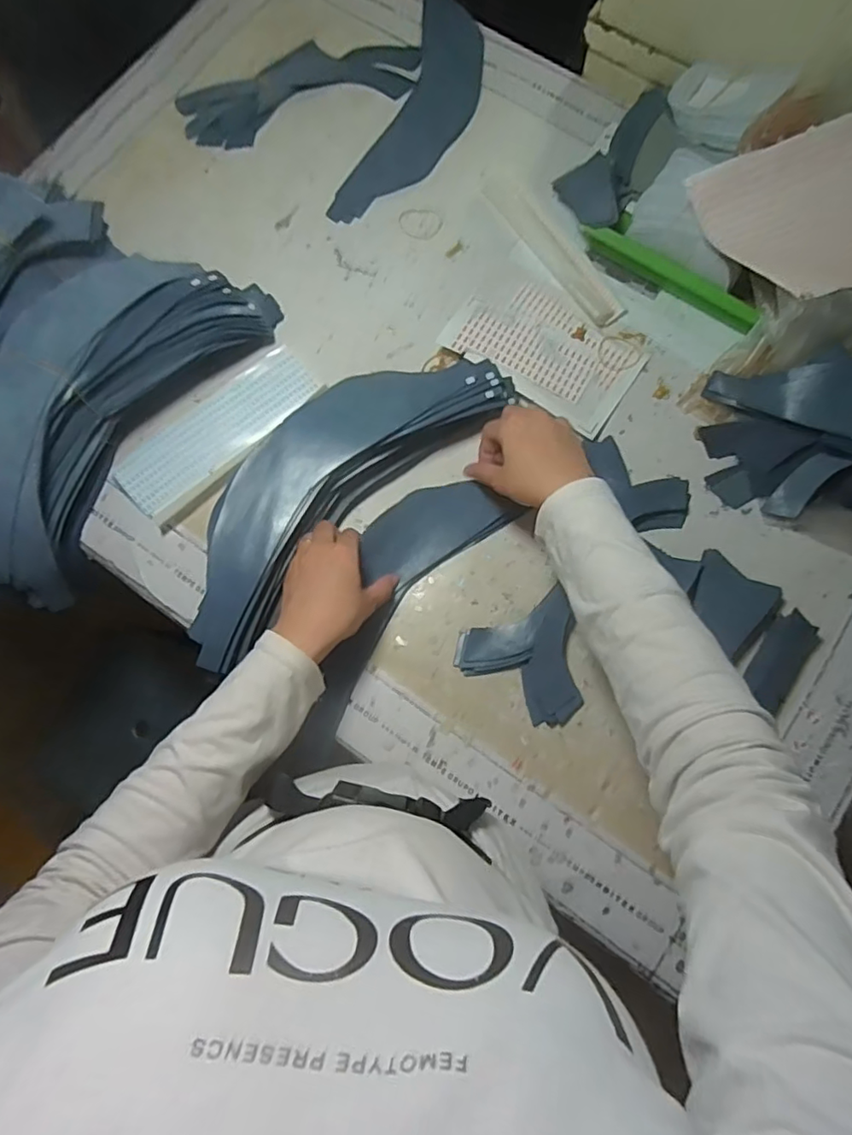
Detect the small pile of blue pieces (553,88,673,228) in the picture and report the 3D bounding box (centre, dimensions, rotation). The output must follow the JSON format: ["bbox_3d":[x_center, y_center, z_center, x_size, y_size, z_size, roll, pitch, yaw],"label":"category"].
[{"bbox_3d":[0.186,-0.408,0.573,0.078,0.045,0.143,35,104,8],"label":"small pile of blue pieces"}]

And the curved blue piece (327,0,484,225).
[{"bbox_3d":[-0.002,-0.508,0.642,0.097,0.004,0.326,20,78,5],"label":"curved blue piece"}]

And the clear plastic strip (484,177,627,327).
[{"bbox_3d":[0.128,-0.325,0.594,0.034,0.006,0.202,-35,78,0],"label":"clear plastic strip"}]

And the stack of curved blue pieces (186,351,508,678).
[{"bbox_3d":[-0.085,-0.074,0.508,0.113,0.054,0.347,43,81,9],"label":"stack of curved blue pieces"}]

